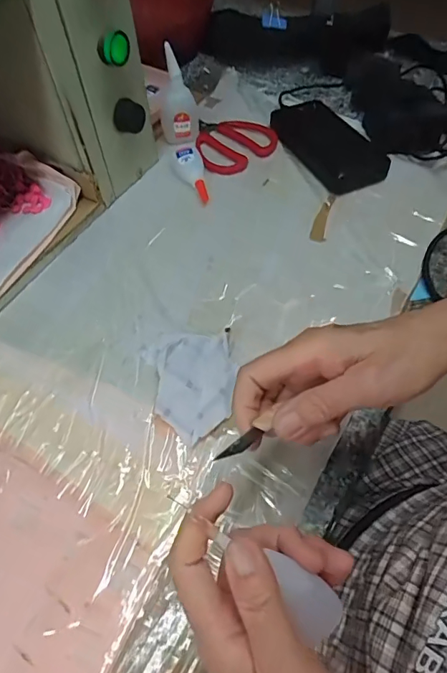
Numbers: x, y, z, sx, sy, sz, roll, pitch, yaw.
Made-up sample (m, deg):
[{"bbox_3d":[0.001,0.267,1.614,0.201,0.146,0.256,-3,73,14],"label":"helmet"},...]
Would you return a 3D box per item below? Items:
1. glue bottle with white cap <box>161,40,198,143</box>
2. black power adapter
[{"bbox_3d":[-0.054,-0.282,0.517,0.044,0.096,0.032,-9,57,-3],"label":"glue bottle with white cap"},{"bbox_3d":[0.121,-0.230,0.522,0.077,0.024,0.158,-27,60,-14],"label":"black power adapter"}]

